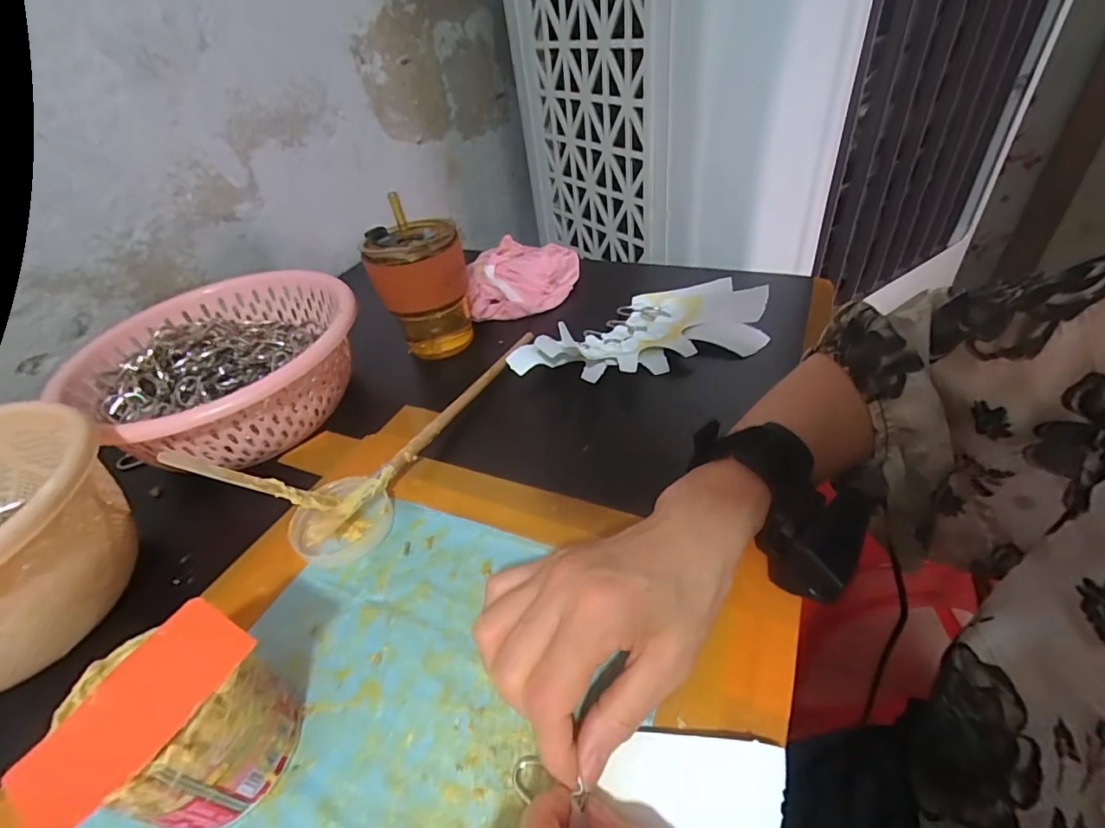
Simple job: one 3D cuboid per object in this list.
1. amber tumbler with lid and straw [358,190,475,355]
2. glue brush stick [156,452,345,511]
[{"bbox_3d":[-0.121,-0.120,0.462,0.084,0.135,0.071,-19,43,-14],"label":"amber tumbler with lid and straw"},{"bbox_3d":[-0.197,0.045,0.328,0.106,0.008,0.012,24,34,-25],"label":"glue brush stick"}]

